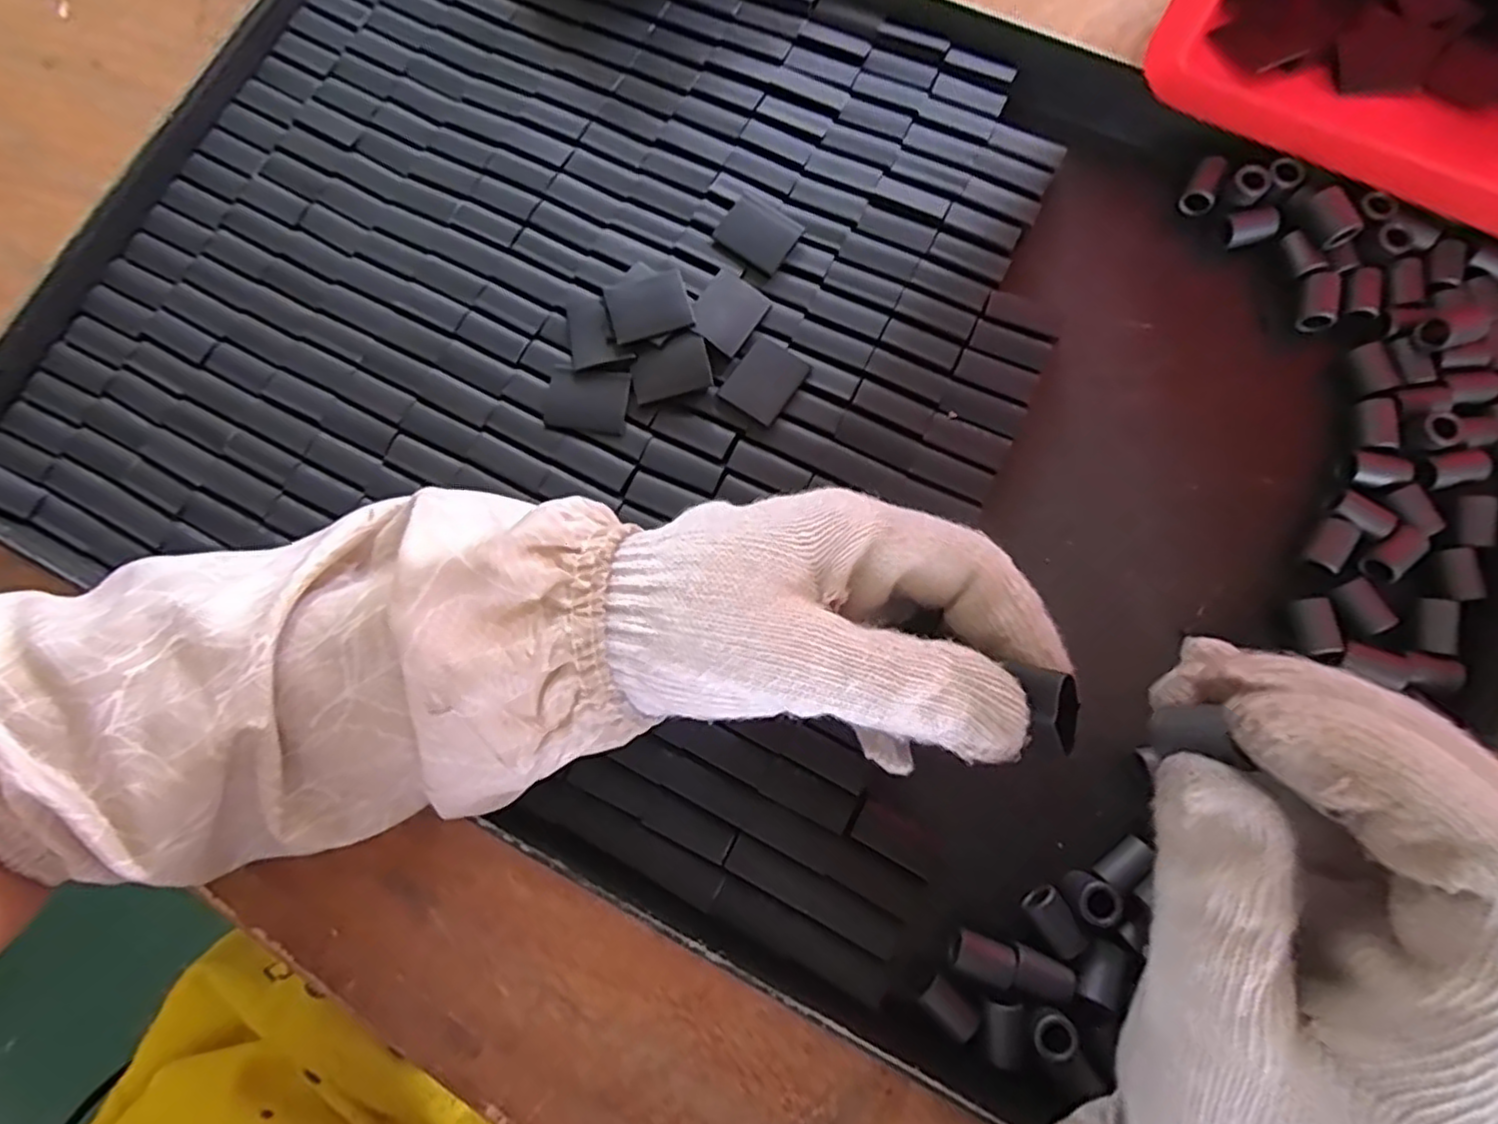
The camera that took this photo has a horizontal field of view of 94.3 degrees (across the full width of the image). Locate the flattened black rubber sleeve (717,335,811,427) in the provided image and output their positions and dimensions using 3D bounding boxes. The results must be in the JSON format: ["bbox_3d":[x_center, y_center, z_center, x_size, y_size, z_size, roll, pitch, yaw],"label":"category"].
[{"bbox_3d":[0.007,-0.074,0.281,0.026,0.004,0.032,36,82,9],"label":"flattened black rubber sleeve"}]

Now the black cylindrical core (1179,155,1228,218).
[{"bbox_3d":[0.197,-0.162,0.300,0.013,0.014,0.020,33,81,9],"label":"black cylindrical core"}]

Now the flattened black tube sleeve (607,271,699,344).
[{"bbox_3d":[-0.041,-0.104,0.282,0.032,0.004,0.026,-17,81,-4],"label":"flattened black tube sleeve"}]

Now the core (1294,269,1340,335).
[{"bbox_3d":[0.234,-0.107,0.287,0.015,0.016,0.022,14,79,6],"label":"core"}]

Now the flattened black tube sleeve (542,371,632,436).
[{"bbox_3d":[-0.066,-0.066,0.283,0.034,0.004,0.024,7,78,4],"label":"flattened black tube sleeve"}]

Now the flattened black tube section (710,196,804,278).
[{"bbox_3d":[0.004,-0.140,0.295,0.032,0.004,0.026,36,82,9],"label":"flattened black tube section"}]

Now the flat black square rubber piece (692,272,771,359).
[{"bbox_3d":[-0.009,-0.102,0.286,0.026,0.004,0.031,34,71,0],"label":"flat black square rubber piece"}]

